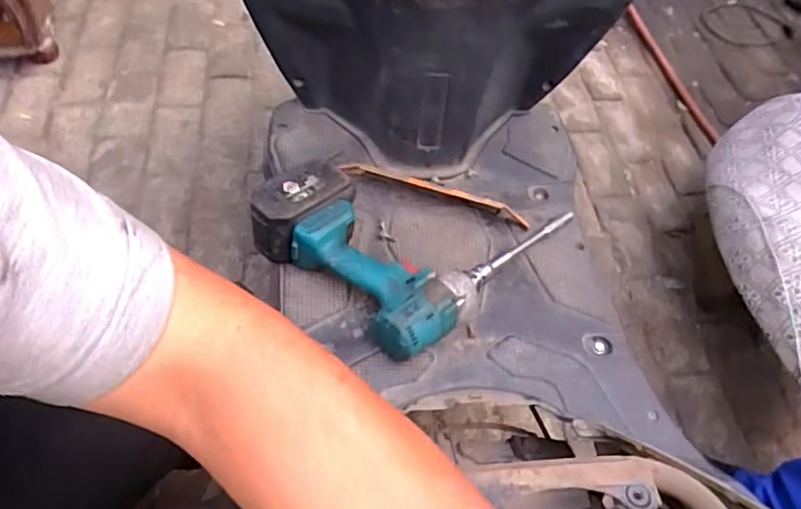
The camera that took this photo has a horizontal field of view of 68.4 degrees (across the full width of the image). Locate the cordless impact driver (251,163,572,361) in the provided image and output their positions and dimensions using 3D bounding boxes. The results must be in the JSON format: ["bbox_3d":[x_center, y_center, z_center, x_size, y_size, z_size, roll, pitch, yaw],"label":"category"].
[{"bbox_3d":[0.015,-0.044,0.706,0.266,0.082,0.312,34,55,20],"label":"cordless impact driver"}]

